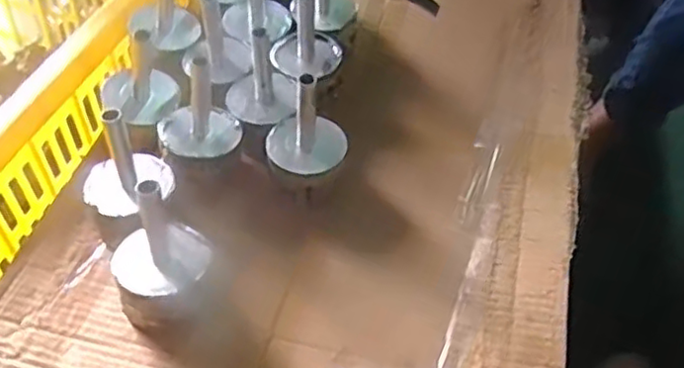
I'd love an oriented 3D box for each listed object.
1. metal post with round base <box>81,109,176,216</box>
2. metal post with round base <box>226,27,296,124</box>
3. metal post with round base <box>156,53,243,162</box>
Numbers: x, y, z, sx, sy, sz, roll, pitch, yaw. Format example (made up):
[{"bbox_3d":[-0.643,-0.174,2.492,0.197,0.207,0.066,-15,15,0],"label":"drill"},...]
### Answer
[{"bbox_3d":[-0.157,-0.015,0.450,0.054,0.066,0.055,-21,59,-14],"label":"metal post with round base"},{"bbox_3d":[-0.065,-0.082,0.523,0.059,0.057,0.050,-8,57,-6],"label":"metal post with round base"},{"bbox_3d":[-0.110,-0.055,0.494,0.062,0.064,0.055,-13,58,-9],"label":"metal post with round base"}]

